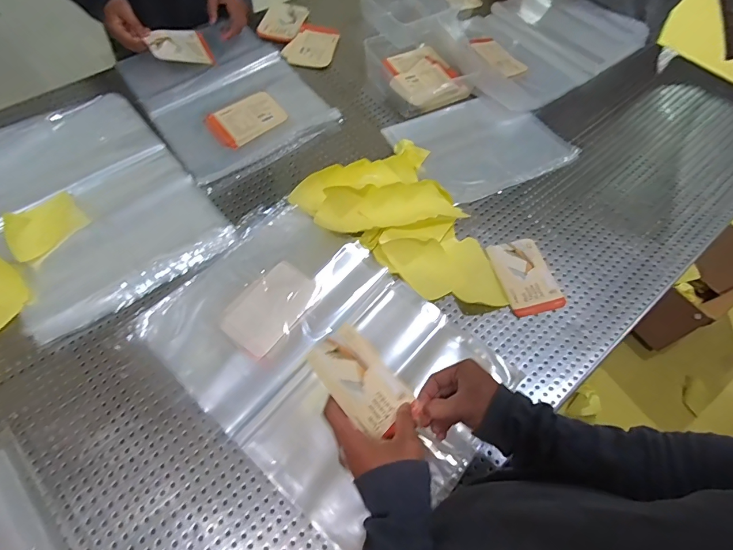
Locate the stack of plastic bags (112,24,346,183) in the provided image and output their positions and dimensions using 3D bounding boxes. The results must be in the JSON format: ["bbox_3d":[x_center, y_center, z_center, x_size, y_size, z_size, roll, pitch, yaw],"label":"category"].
[{"bbox_3d":[-0.285,-0.372,0.829,0.305,0.027,0.407,-33,69,-19],"label":"stack of plastic bags"}]

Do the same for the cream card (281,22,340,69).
[{"bbox_3d":[-0.125,-0.522,0.920,0.108,0.015,0.142,14,62,4],"label":"cream card"}]

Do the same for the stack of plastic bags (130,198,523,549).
[{"bbox_3d":[-0.056,0.105,0.567,0.472,0.035,0.326,39,67,16],"label":"stack of plastic bags"}]

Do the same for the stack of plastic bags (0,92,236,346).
[{"bbox_3d":[-0.473,-0.143,0.679,0.306,0.033,0.450,-36,70,-20],"label":"stack of plastic bags"}]

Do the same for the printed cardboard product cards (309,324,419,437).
[{"bbox_3d":[-0.007,0.112,0.440,0.113,0.009,0.077,50,48,1],"label":"printed cardboard product cards"}]

